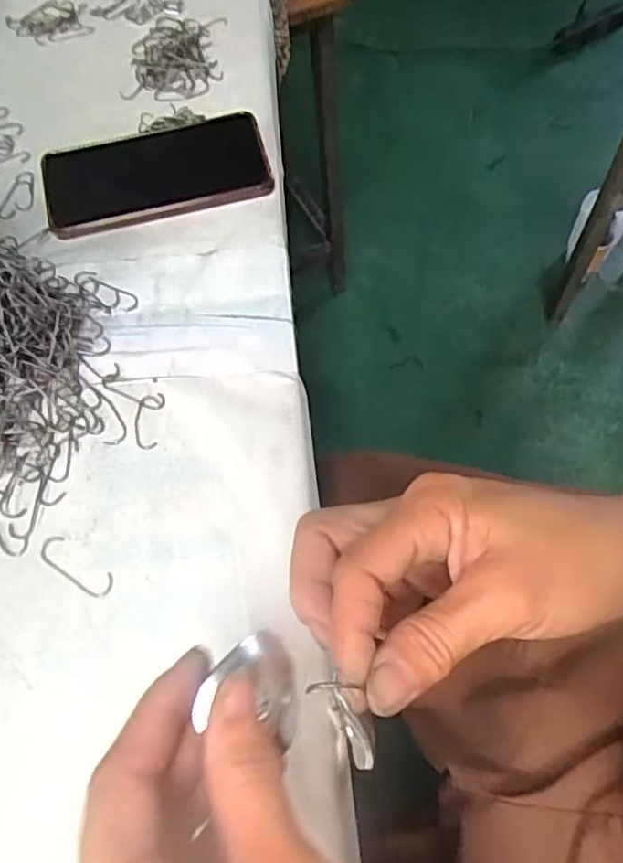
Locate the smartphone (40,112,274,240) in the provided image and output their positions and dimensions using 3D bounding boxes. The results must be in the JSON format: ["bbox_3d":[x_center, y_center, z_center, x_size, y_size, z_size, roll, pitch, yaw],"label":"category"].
[{"bbox_3d":[-0.118,-0.196,0.476,0.166,0.012,0.088,-14,68,-2],"label":"smartphone"}]

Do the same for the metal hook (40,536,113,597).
[{"bbox_3d":[-0.128,0.073,0.344,0.048,0.004,0.015,29,66,16],"label":"metal hook"}]

